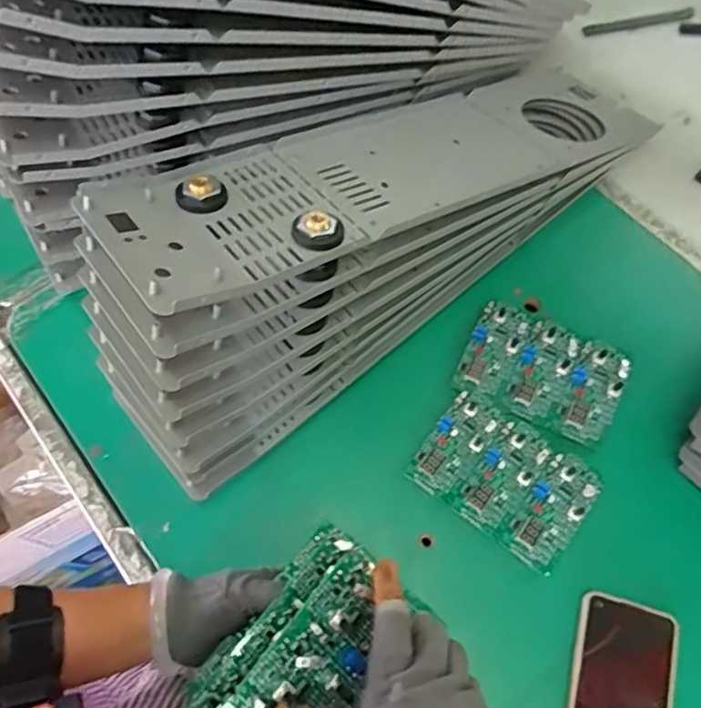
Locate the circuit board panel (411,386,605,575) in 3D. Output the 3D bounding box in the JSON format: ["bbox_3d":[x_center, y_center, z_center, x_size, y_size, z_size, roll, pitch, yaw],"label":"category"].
[{"bbox_3d":[0.137,0.110,0.530,0.144,0.016,0.100,34,72,15],"label":"circuit board panel"}]

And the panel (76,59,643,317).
[{"bbox_3d":[0.061,-0.173,0.530,0.568,0.043,0.157,-29,68,-30],"label":"panel"}]

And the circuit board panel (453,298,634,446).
[{"bbox_3d":[0.184,0.016,0.567,0.143,0.010,0.099,27,70,12],"label":"circuit board panel"}]

